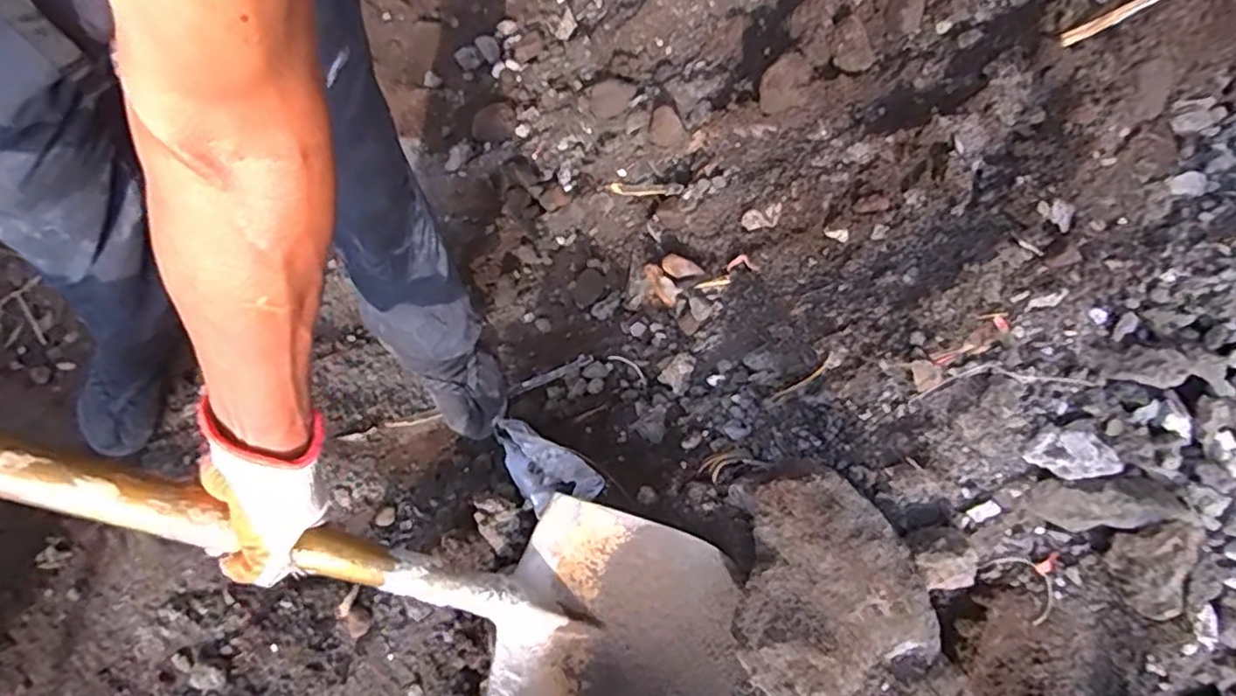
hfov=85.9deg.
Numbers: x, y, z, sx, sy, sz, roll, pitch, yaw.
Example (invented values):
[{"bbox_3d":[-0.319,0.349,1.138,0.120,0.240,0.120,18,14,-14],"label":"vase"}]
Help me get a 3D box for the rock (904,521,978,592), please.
[{"bbox_3d":[0.307,0.199,0.630,0.054,0.040,0.059,-14,69,-9],"label":"rock"}]

